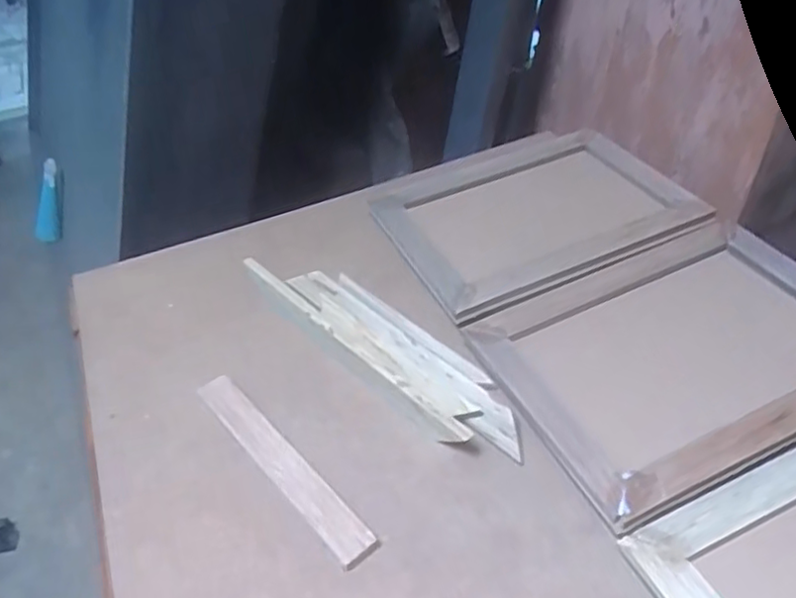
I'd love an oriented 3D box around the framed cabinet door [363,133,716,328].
[{"bbox_3d":[0.148,-0.094,0.697,0.317,0.044,0.229,-22,46,-16],"label":"framed cabinet door"}]

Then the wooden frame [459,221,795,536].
[{"bbox_3d":[0.234,0.038,0.533,0.298,0.012,0.209,-21,45,-15],"label":"wooden frame"}]

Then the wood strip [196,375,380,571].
[{"bbox_3d":[-0.089,0.120,0.491,0.029,0.012,0.202,-33,49,-26],"label":"wood strip"}]

